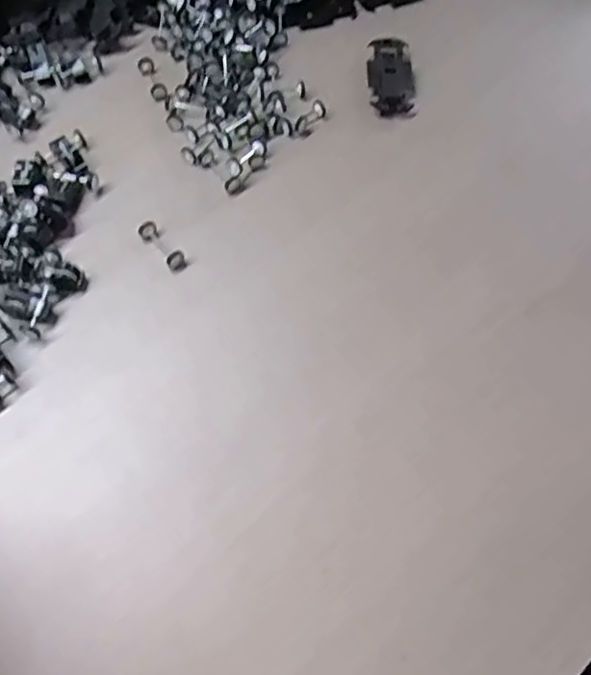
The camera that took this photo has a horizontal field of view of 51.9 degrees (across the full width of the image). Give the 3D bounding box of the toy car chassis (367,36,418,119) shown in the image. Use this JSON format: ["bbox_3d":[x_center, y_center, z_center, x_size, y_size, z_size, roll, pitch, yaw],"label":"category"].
[{"bbox_3d":[0.064,-0.174,0.403,0.031,0.008,0.064,0,64,-3],"label":"toy car chassis"}]

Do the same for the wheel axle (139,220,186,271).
[{"bbox_3d":[-0.075,-0.052,0.343,0.011,0.008,0.034,-39,72,-19],"label":"wheel axle"}]

